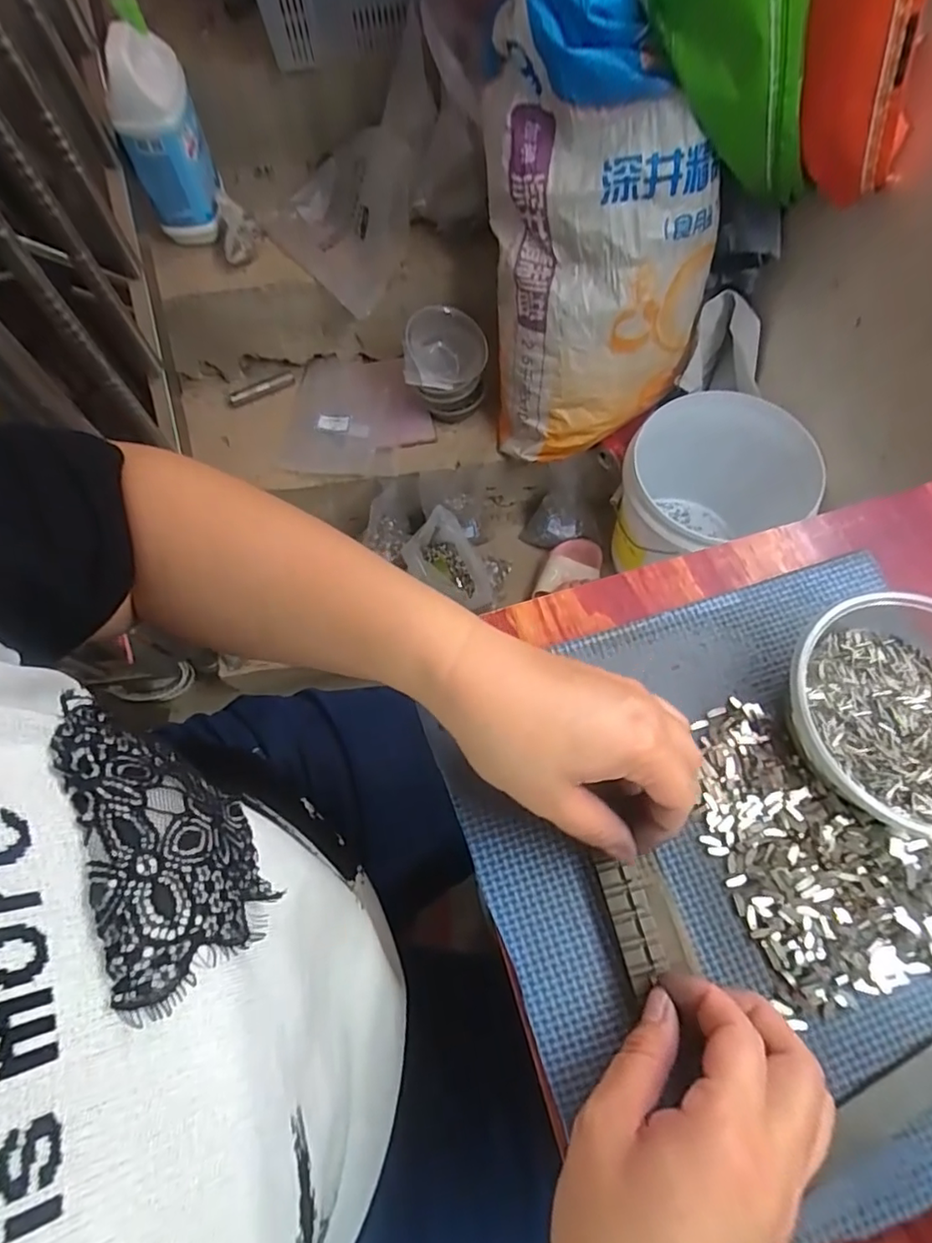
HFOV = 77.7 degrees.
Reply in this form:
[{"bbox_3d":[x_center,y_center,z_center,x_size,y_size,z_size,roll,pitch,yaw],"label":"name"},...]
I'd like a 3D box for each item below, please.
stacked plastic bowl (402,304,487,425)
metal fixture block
[{"bbox_3d":[-0.032,-0.400,0.933,0.127,0.151,0.108,-3,69,-1],"label":"stacked plastic bowl"},{"bbox_3d":[0.083,0.138,0.272,0.033,0.012,0.058,-17,70,-6],"label":"metal fixture block"}]

